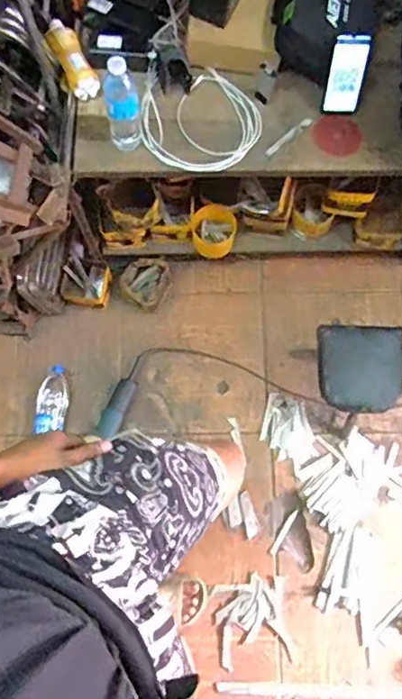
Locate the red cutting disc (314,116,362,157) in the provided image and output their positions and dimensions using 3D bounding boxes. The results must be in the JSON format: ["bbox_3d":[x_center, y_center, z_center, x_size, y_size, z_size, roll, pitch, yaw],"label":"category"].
[{"bbox_3d":[0.293,-0.459,1.184,0.099,0.010,0.088,5,76,2],"label":"red cutting disc"}]

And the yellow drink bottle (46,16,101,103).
[{"bbox_3d":[-0.275,-0.617,1.169,0.070,0.059,0.180,-27,77,-6],"label":"yellow drink bottle"}]

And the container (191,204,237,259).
[{"bbox_3d":[0.034,-0.315,1.484,0.112,0.112,0.104,0,76,1],"label":"container"}]

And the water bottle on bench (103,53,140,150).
[{"bbox_3d":[-0.154,-0.474,1.070,0.067,0.214,0.057,-7,76,-1],"label":"water bottle on bench"}]

